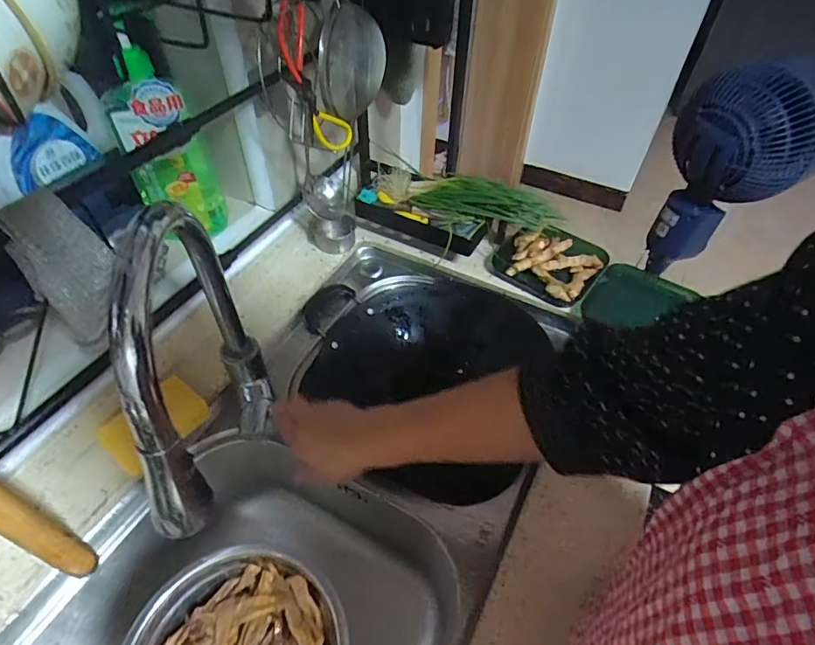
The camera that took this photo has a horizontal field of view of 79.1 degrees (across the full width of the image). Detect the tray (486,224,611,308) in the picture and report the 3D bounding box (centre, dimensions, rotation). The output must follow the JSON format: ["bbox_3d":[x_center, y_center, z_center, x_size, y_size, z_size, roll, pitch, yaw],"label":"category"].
[{"bbox_3d":[0.220,-0.101,0.774,0.157,0.038,0.136,27,53,20],"label":"tray"}]

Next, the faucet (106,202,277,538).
[{"bbox_3d":[-0.176,0.051,0.436,0.052,0.293,0.244,-6,49,-7],"label":"faucet"}]

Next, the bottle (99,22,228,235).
[{"bbox_3d":[-0.291,-0.206,0.594,0.087,0.217,0.074,-6,49,-7],"label":"bottle"}]

